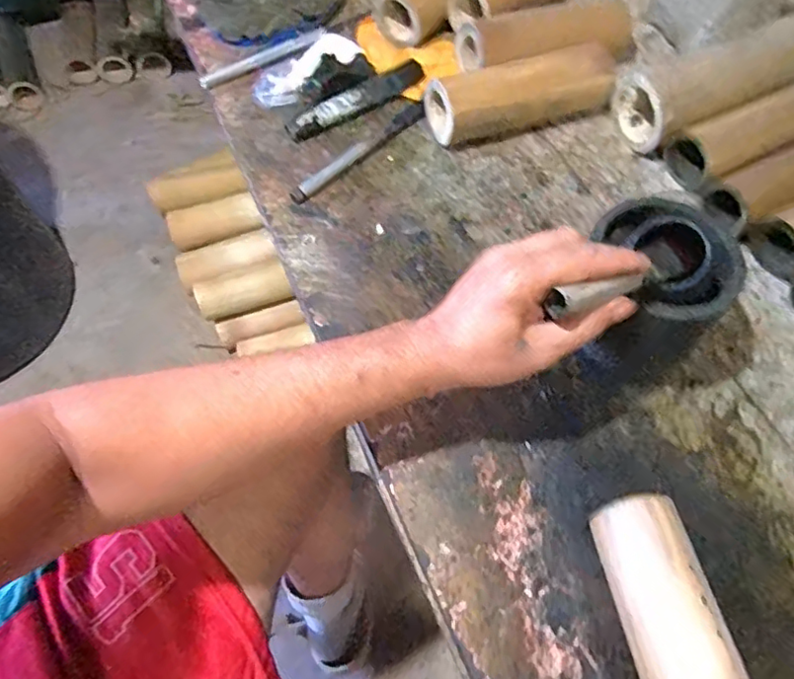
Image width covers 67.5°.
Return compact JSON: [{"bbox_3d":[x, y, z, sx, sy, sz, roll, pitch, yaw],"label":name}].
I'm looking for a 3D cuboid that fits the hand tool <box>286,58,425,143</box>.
[{"bbox_3d":[-0.039,-0.242,0.596,0.156,0.009,0.034,-37,70,-18],"label":"hand tool"}]

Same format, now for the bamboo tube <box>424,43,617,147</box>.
[{"bbox_3d":[0.122,-0.240,0.572,0.182,0.053,0.053,-14,65,-8],"label":"bamboo tube"}]

